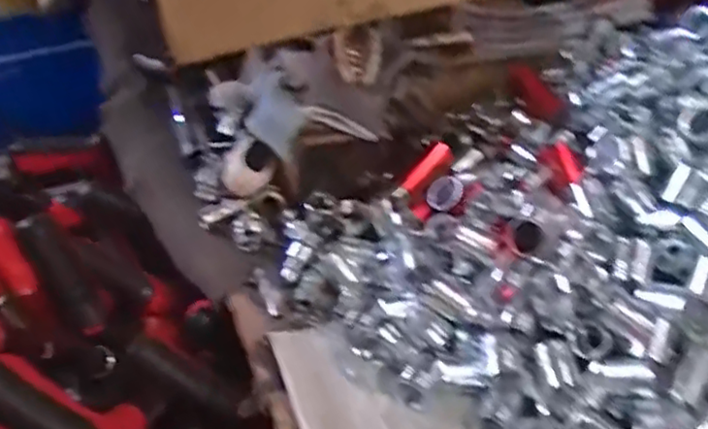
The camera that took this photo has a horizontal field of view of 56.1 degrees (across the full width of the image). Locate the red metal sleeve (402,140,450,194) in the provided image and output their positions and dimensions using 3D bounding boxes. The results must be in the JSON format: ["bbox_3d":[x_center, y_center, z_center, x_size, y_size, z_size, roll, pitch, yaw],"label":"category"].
[{"bbox_3d":[0.072,-0.047,0.650,0.019,0.015,0.067,33,67,25],"label":"red metal sleeve"}]

